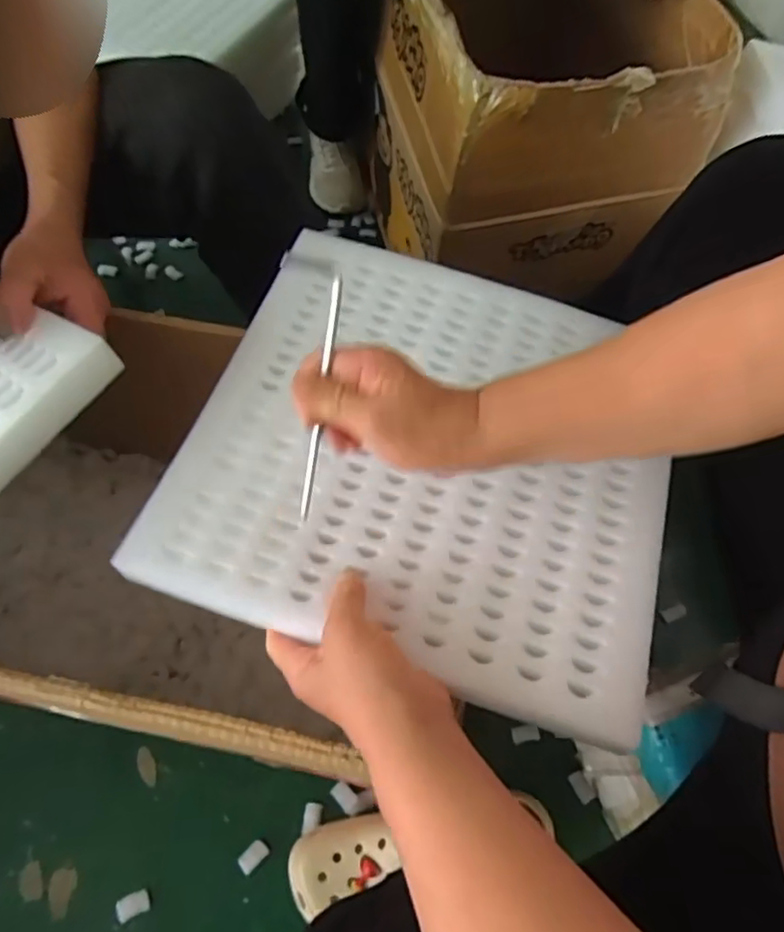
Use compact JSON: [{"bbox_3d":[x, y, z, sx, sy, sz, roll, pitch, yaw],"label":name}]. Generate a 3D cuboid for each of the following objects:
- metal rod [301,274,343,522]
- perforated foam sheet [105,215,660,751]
[{"bbox_3d":[-0.042,-0.036,0.363,0.005,0.146,0.006,12,17,3],"label":"metal rod"},{"bbox_3d":[0.026,-0.021,0.456,0.340,0.023,0.325,17,62,6],"label":"perforated foam sheet"}]

